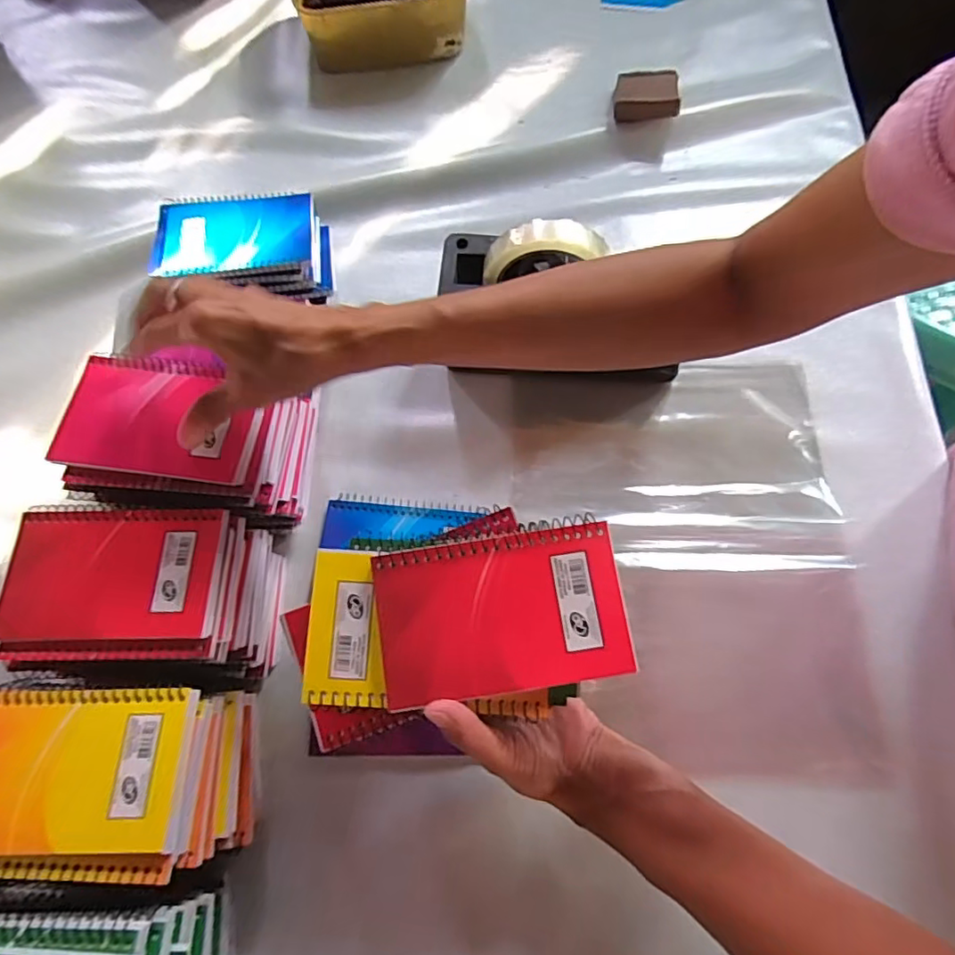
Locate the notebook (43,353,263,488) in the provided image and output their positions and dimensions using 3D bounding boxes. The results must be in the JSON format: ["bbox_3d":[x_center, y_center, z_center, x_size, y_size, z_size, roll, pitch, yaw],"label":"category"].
[{"bbox_3d":[-0.211,-0.042,0.379,0.131,0.008,0.083,6,69,5],"label":"notebook"}]

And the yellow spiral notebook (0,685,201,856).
[{"bbox_3d":[-0.229,0.163,0.317,0.137,0.013,0.083,-2,68,2],"label":"yellow spiral notebook"}]

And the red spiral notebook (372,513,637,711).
[{"bbox_3d":[0.012,0.069,0.300,0.127,0.018,0.084,-8,67,-2],"label":"red spiral notebook"}]

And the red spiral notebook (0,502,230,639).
[{"bbox_3d":[-0.228,0.058,0.354,0.131,0.008,0.082,0,67,1],"label":"red spiral notebook"}]

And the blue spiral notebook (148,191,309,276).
[{"bbox_3d":[-0.224,-0.227,0.519,0.146,0.013,0.091,-4,68,1],"label":"blue spiral notebook"}]

